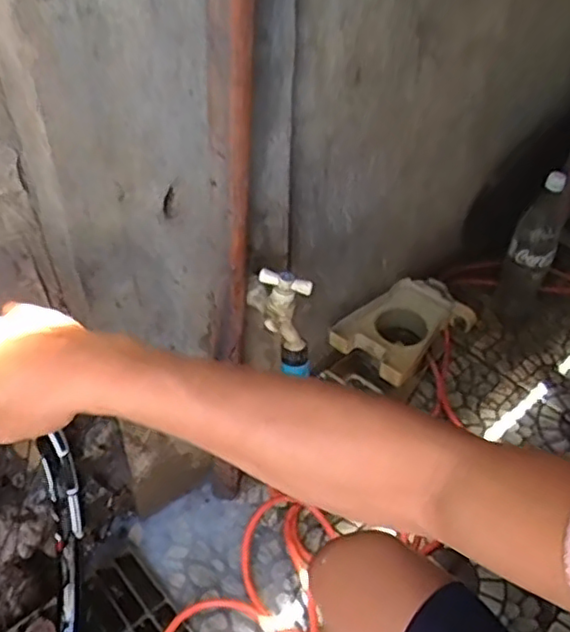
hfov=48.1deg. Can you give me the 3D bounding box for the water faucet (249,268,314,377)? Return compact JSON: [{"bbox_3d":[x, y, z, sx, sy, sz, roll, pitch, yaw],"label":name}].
[{"bbox_3d":[-0.001,-0.010,0.746,0.045,0.096,0.102,-21,49,-22],"label":"water faucet"}]

